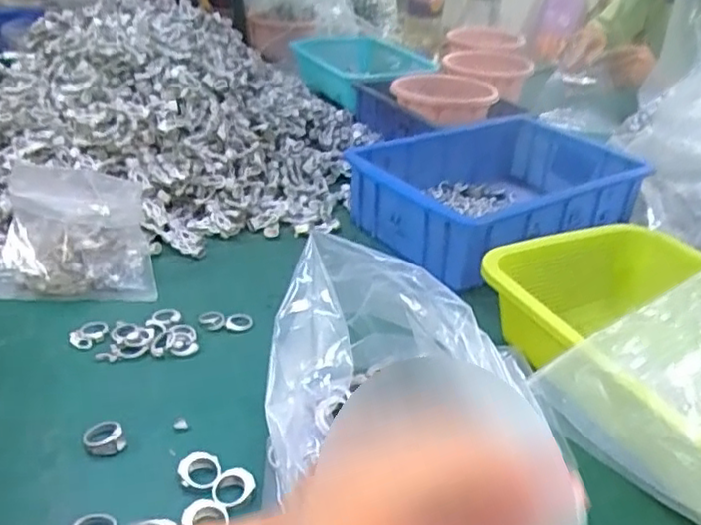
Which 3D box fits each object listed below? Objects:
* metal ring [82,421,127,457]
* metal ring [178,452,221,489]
[{"bbox_3d":[-0.162,0.116,0.427,0.025,0.014,0.025,3,30,-2],"label":"metal ring"},{"bbox_3d":[-0.095,0.132,0.411,0.025,0.010,0.023,3,30,-2],"label":"metal ring"}]

